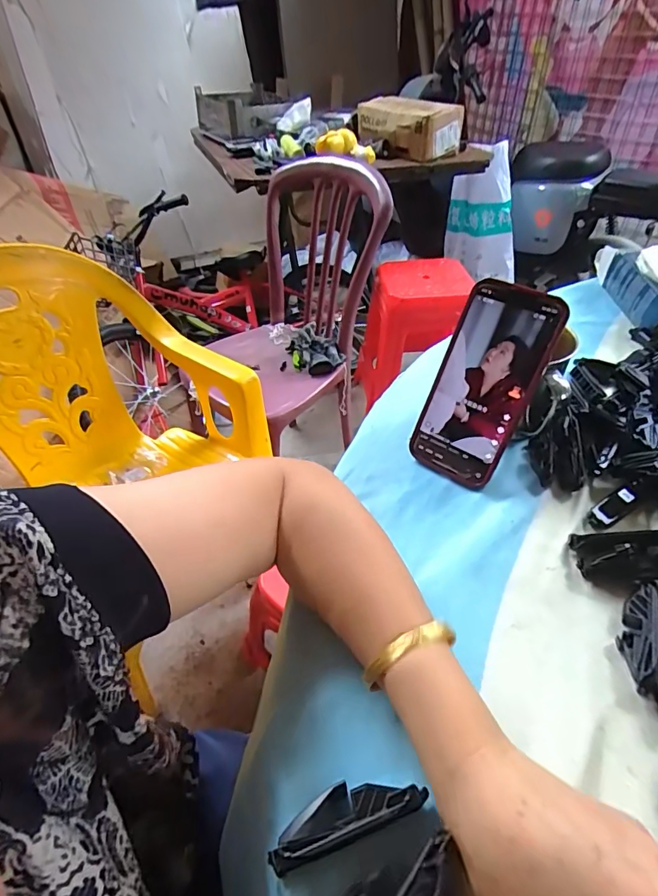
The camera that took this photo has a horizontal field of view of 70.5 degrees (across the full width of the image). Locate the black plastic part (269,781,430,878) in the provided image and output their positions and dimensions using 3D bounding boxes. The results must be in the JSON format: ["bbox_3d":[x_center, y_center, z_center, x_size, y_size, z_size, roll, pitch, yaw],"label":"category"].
[{"bbox_3d":[0.009,0.185,0.236,0.080,0.019,0.022,-16,46,-12],"label":"black plastic part"}]

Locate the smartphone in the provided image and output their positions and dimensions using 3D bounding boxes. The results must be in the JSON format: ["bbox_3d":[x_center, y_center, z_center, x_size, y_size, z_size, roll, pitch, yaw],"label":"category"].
[{"bbox_3d":[0.126,-0.050,0.383,0.076,0.160,0.013,30,21,29],"label":"smartphone"}]

